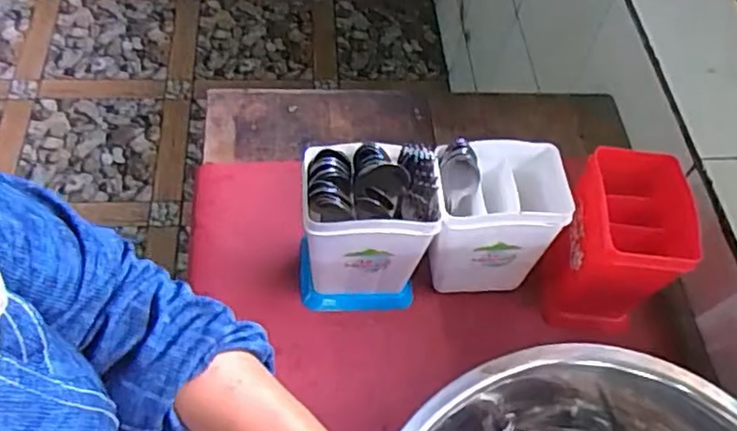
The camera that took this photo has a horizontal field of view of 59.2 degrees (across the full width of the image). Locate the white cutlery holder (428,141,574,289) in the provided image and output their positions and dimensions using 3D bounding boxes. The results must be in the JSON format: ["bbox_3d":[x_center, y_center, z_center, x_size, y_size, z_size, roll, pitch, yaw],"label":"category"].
[{"bbox_3d":[0.124,0.002,0.653,0.116,0.159,0.094,4,57,-2],"label":"white cutlery holder"}]

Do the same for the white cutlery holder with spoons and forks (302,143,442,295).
[{"bbox_3d":[0.002,0.005,0.628,0.120,0.169,0.083,-1,58,-5],"label":"white cutlery holder with spoons and forks"}]

